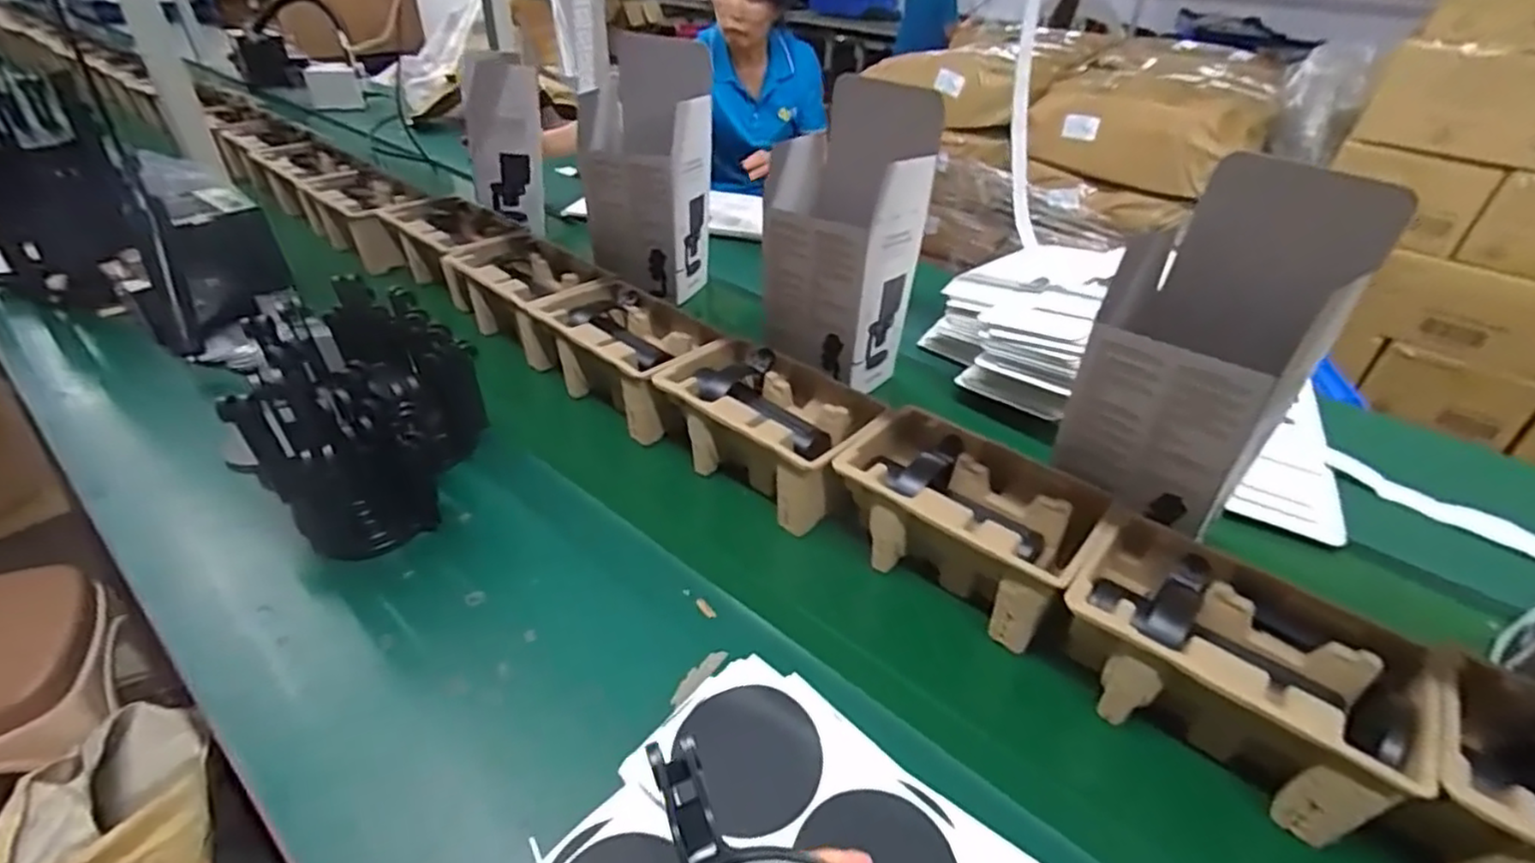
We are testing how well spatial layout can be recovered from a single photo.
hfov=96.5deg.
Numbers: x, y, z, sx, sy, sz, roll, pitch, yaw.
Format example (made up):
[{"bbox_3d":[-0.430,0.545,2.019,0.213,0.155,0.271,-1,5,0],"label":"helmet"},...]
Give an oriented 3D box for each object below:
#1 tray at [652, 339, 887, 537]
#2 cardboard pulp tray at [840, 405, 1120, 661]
[{"bbox_3d":[-0.005,-0.006,0.751,0.228,0.099,0.140,29,43,25],"label":"tray"},{"bbox_3d":[0.181,0.080,0.649,0.224,0.100,0.136,32,45,28],"label":"cardboard pulp tray"}]

